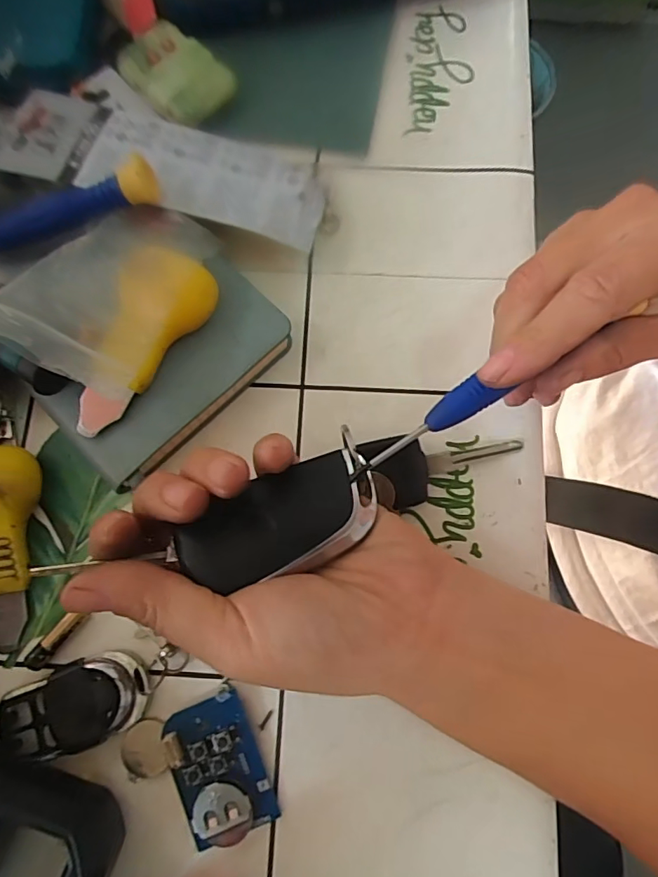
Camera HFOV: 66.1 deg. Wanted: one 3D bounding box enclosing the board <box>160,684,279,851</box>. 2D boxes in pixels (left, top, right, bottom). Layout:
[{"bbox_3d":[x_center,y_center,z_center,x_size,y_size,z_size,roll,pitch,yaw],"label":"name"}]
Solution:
[{"bbox_3d":[-0.041,0.123,0.187,0.029,0.006,0.048,-22,78,-5],"label":"board"}]

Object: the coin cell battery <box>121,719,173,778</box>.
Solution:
[{"bbox_3d":[-0.070,0.117,0.190,0.018,0.005,0.019,2,77,1],"label":"coin cell battery"}]

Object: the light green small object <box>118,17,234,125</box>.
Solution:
[{"bbox_3d":[-0.076,-0.179,0.244,0.038,0.009,0.058,-43,81,-9],"label":"light green small object"}]

